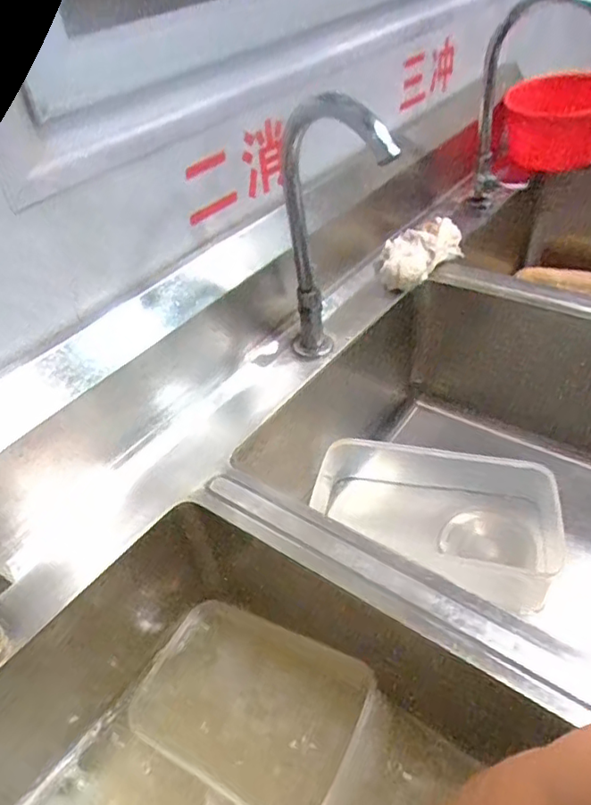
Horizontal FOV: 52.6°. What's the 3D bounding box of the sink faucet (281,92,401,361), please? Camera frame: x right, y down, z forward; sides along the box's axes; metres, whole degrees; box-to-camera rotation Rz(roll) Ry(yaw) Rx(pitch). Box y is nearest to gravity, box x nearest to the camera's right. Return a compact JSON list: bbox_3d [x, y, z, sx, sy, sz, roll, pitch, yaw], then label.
[{"bbox_3d":[0.025,-0.152,0.607,0.048,0.289,0.185,-22,43,-17],"label":"sink faucet"}]

